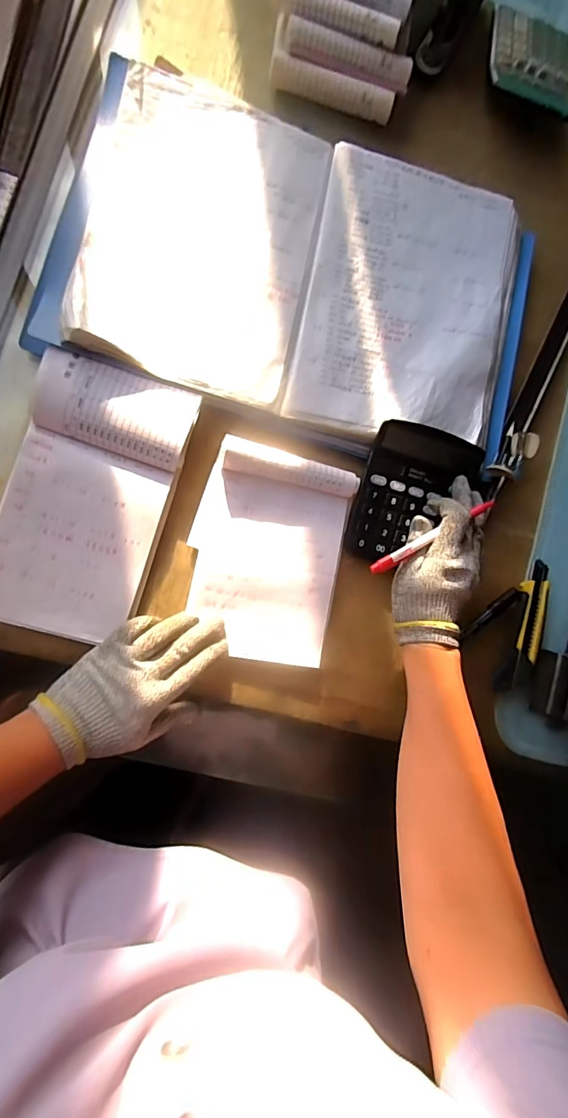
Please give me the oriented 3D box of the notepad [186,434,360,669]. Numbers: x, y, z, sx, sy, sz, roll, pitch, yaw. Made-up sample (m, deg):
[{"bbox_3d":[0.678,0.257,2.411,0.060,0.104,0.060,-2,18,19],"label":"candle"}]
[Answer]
[{"bbox_3d":[-0.015,-0.003,0.462,0.145,0.018,0.203,12,90,-6],"label":"notepad"}]

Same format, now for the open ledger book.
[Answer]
[{"bbox_3d":[0.033,-0.292,0.480,0.479,0.033,0.311,13,84,-9],"label":"open ledger book"}]

